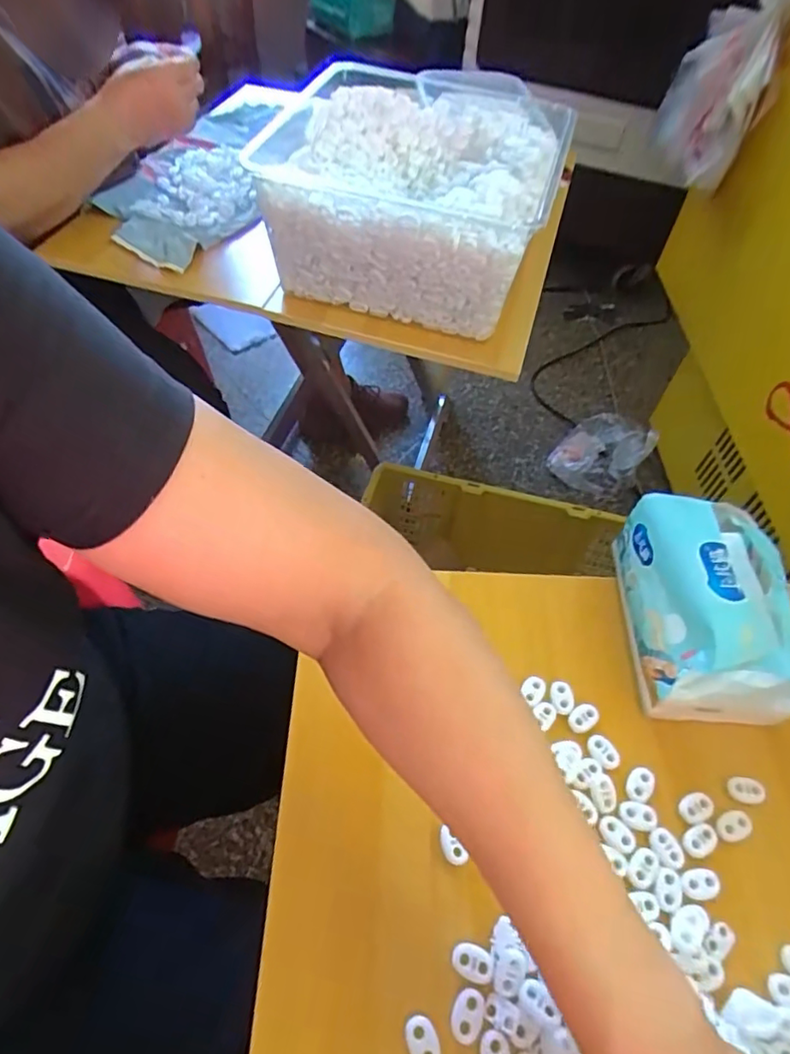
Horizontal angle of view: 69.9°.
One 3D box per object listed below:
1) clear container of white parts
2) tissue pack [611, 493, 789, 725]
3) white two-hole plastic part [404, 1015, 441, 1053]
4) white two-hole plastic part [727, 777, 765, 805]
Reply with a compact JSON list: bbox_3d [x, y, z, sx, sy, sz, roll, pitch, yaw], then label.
[{"bbox_3d":[0.040,-0.409,0.689,0.281,0.138,0.385,16,56,8],"label":"clear container of white parts"},{"bbox_3d":[0.224,0.052,0.393,0.102,0.073,0.145,4,55,0],"label":"tissue pack"},{"bbox_3d":[0.014,0.259,0.282,0.015,0.004,0.023,-26,60,-20],"label":"white two-hole plastic part"},{"bbox_3d":[0.225,0.169,0.362,0.020,0.009,0.014,11,55,5],"label":"white two-hole plastic part"}]

